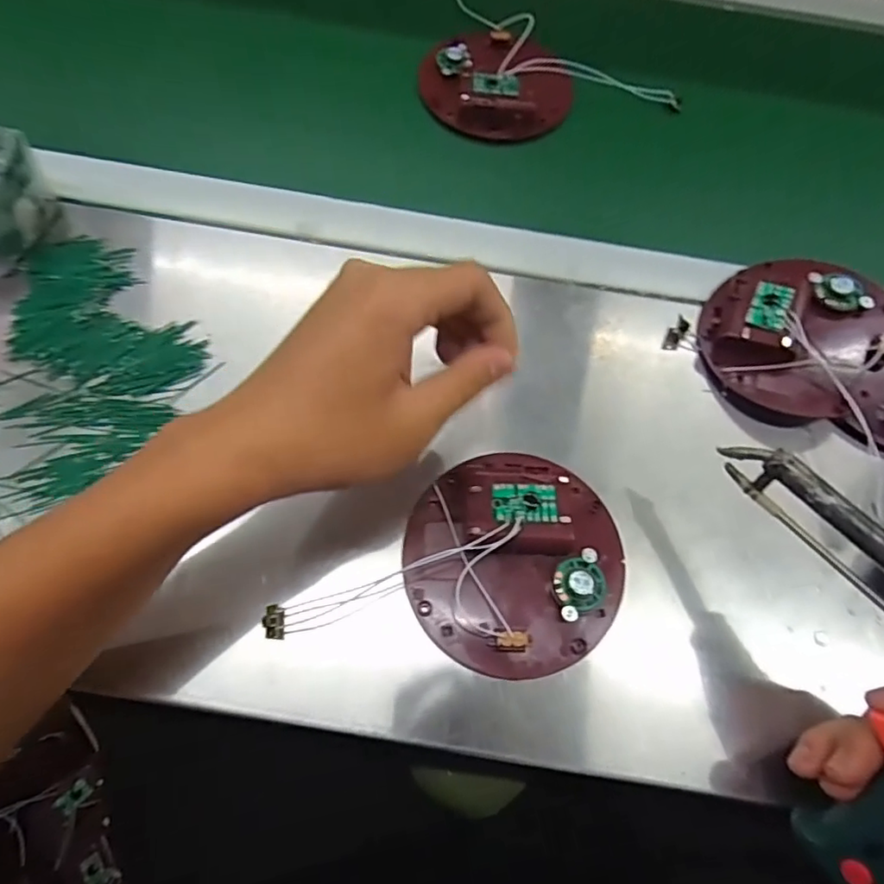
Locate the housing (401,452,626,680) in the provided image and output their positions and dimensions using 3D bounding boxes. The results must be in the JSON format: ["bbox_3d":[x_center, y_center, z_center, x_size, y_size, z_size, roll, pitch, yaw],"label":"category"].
[{"bbox_3d":[0.040,0.063,0.316,0.117,0.028,0.116,1,68,-3],"label":"housing"}]

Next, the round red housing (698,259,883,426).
[{"bbox_3d":[0.235,-0.070,0.374,0.119,0.032,0.110,1,68,-3],"label":"round red housing"}]

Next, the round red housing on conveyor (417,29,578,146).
[{"bbox_3d":[0.039,-0.285,0.459,0.097,0.025,0.116,-39,75,-17],"label":"round red housing on conveyor"}]

